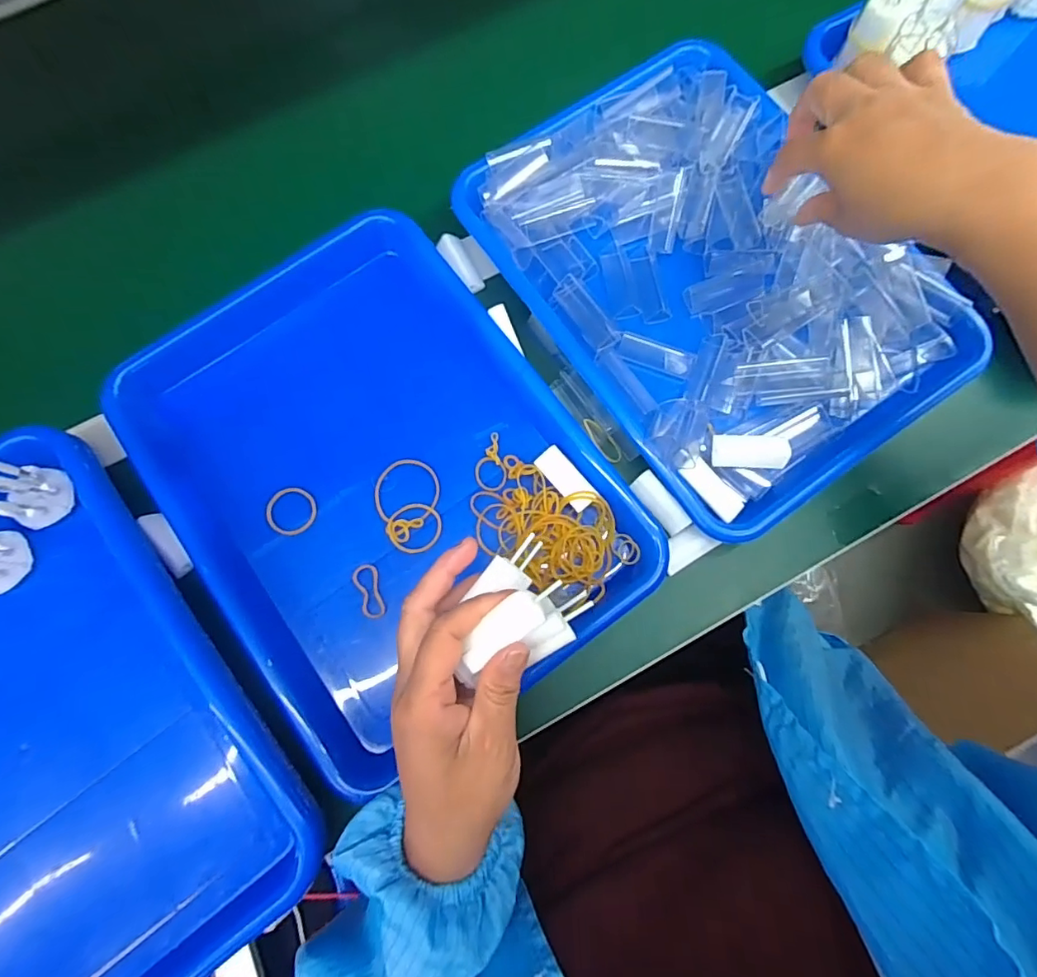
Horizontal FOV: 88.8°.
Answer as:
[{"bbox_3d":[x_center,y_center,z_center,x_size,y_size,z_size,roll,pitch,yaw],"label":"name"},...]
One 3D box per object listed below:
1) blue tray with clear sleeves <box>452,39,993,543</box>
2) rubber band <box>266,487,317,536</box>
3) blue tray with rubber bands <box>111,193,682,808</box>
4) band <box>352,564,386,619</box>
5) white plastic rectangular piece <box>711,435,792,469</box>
[{"bbox_3d":[0.133,-0.154,0.377,0.238,0.039,0.327,-35,79,-6],"label":"blue tray with clear sleeves"},{"bbox_3d":[-0.156,0.016,0.363,0.032,0.004,0.032,2,78,-8],"label":"rubber band"},{"bbox_3d":[-0.095,-0.013,0.360,0.244,0.032,0.334,-36,80,-6],"label":"blue tray with rubber bands"},{"bbox_3d":[-0.098,0.068,0.349,0.016,0.004,0.036,-20,78,-3],"label":"band"},{"bbox_3d":[0.152,-0.024,0.346,0.046,0.004,0.022,4,77,19],"label":"white plastic rectangular piece"}]

